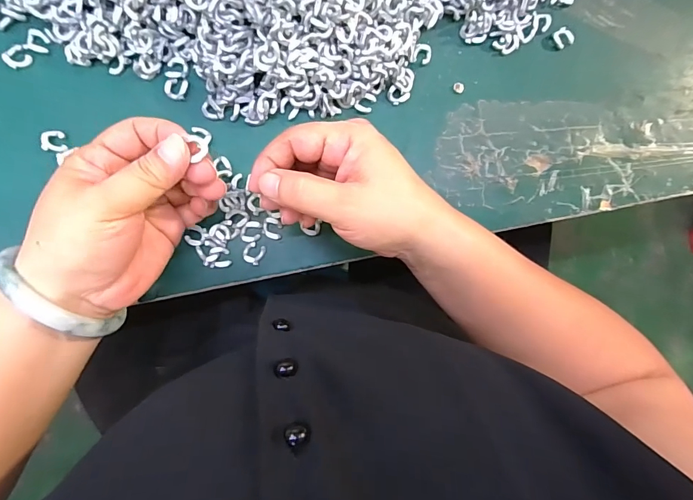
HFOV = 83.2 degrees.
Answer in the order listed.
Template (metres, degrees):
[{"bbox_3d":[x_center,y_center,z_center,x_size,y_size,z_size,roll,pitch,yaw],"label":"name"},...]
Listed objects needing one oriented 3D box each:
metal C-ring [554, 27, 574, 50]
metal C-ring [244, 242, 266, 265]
[{"bbox_3d":[0.177,-0.172,0.318,0.014,0.004,0.016,-43,94,-5],"label":"metal C-ring"},{"bbox_3d":[-0.068,0.002,0.289,0.014,0.004,0.015,0,90,-6],"label":"metal C-ring"}]

